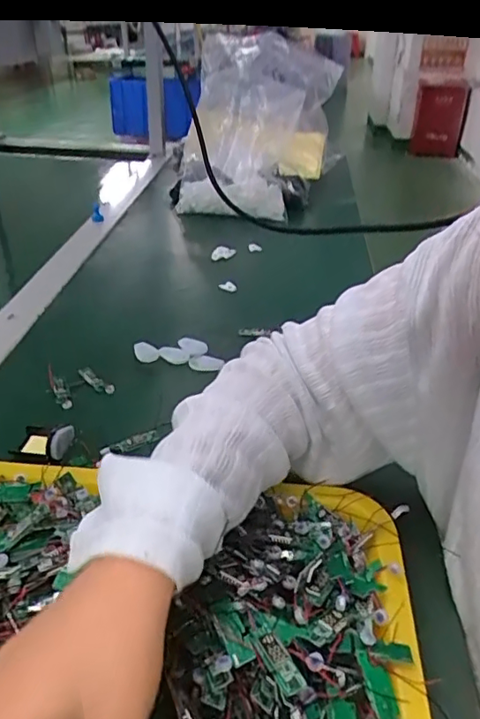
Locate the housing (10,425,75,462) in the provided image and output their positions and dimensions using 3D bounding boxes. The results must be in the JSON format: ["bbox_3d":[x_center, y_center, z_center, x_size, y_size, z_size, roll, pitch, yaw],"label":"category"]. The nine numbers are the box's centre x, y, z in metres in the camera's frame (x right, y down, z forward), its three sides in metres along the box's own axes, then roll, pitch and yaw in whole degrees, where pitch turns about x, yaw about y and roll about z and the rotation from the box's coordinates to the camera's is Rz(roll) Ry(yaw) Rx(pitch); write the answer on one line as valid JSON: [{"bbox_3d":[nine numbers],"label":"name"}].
[{"bbox_3d":[-0.161,0.063,0.454,0.046,0.016,0.040,10,33,13],"label":"housing"}]

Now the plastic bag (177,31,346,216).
[{"bbox_3d":[0.039,-0.404,0.988,0.259,0.269,0.306,3,32,2],"label":"plastic bag"}]

